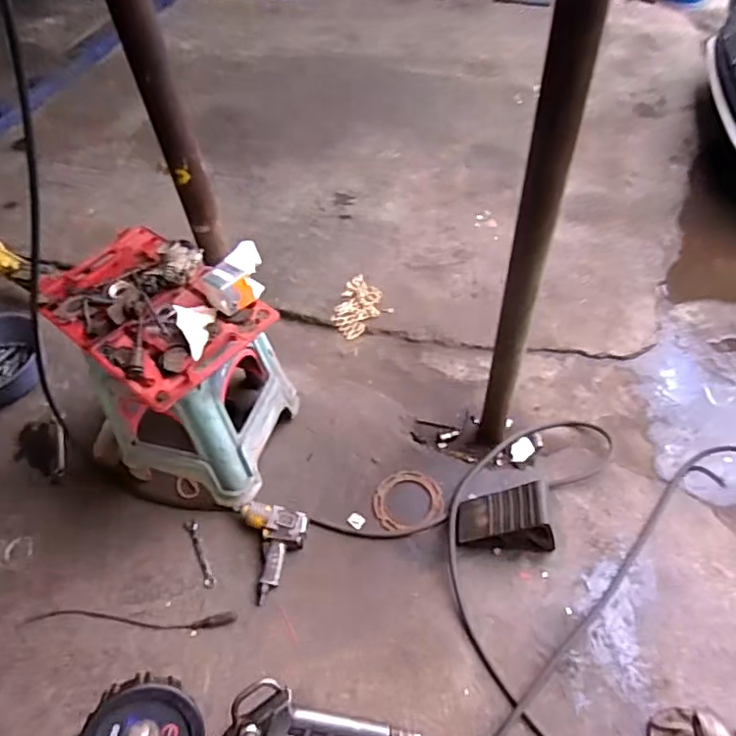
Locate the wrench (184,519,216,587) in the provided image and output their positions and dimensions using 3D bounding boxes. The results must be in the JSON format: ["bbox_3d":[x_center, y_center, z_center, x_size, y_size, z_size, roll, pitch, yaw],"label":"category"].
[{"bbox_3d":[-0.454,0.502,1.579,0.038,0.006,0.212,-30,51,-5],"label":"wrench"}]

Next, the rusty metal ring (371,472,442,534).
[{"bbox_3d":[0.109,0.369,1.618,0.193,0.022,0.170,-4,51,1],"label":"rusty metal ring"}]

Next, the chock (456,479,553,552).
[{"bbox_3d":[0.351,0.376,1.481,0.234,0.175,0.131,4,52,8],"label":"chock"}]

